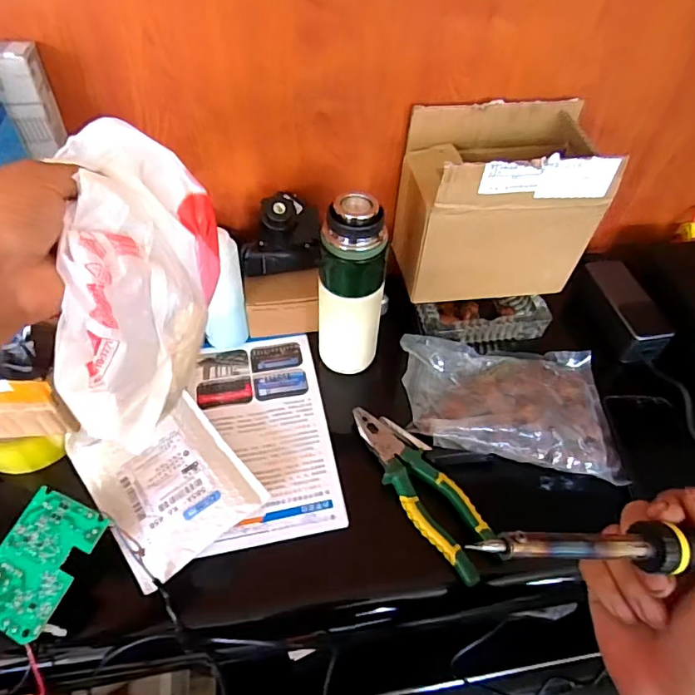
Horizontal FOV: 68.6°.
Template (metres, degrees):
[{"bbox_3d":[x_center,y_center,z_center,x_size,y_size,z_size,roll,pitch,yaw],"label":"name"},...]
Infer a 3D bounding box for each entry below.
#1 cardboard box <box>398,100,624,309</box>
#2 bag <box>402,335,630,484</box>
[{"bbox_3d":[0.162,-0.154,0.568,0.189,0.180,0.116,-6,50,-8],"label":"cardboard box"},{"bbox_3d":[0.171,0.051,0.542,0.226,0.048,0.153,4,50,0],"label":"bag"}]

